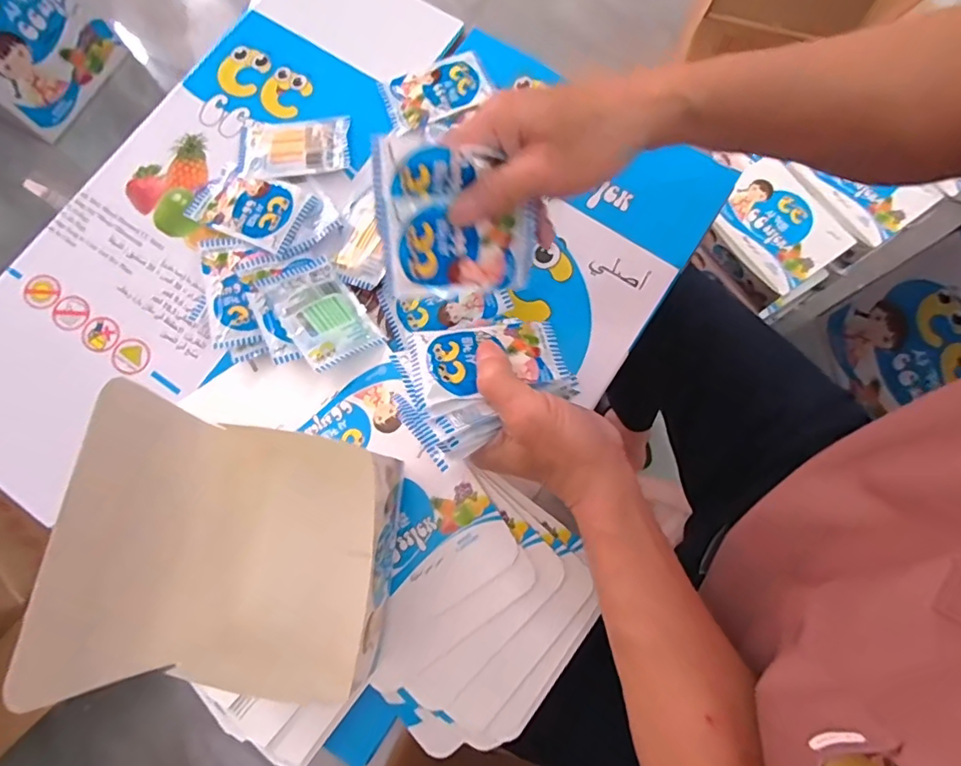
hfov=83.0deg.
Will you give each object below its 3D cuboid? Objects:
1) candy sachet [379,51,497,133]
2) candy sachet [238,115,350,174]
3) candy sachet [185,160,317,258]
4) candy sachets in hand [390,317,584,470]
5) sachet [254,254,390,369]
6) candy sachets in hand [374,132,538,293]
[{"bbox_3d":[-0.041,-0.278,0.517,0.098,0.012,0.065,-18,77,-4],"label":"candy sachet"},{"bbox_3d":[-0.174,-0.222,0.507,0.101,0.010,0.064,-2,76,0],"label":"candy sachet"},{"bbox_3d":[-0.208,-0.160,0.490,0.106,0.015,0.066,25,78,6],"label":"candy sachet"},{"bbox_3d":[0.000,-0.009,0.364,0.117,0.035,0.088,-31,78,-7],"label":"candy sachets in hand"},{"bbox_3d":[-0.134,-0.060,0.455,0.066,0.010,0.101,-31,72,-28],"label":"sachet"},{"bbox_3d":[-0.012,-0.105,0.349,0.104,0.097,0.013,-4,33,-15],"label":"candy sachets in hand"}]

